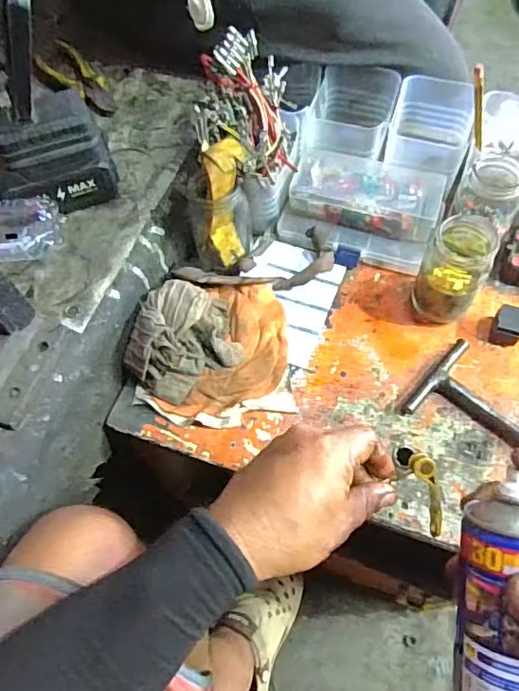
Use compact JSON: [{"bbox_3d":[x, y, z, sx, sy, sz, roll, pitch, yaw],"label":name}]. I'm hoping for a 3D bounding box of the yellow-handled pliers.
[{"bbox_3d":[-0.221,-0.316,0.643,0.058,0.019,0.133,-41,68,-17],"label":"yellow-handled pliers"}]

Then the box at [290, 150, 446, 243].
[{"bbox_3d":[0.119,-0.171,0.592,0.160,0.030,0.078,18,65,11],"label":"box"}]

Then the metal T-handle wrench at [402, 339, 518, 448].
[{"bbox_3d":[0.210,0.059,0.503,0.116,0.021,0.094,39,71,19],"label":"metal T-handle wrench"}]

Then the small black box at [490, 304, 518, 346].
[{"bbox_3d":[0.249,-0.021,0.536,0.026,0.034,0.034,14,64,9],"label":"small black box"}]

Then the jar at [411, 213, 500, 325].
[{"bbox_3d":[0.187,-0.069,0.521,0.057,0.113,0.052,-1,63,2],"label":"jar"}]

